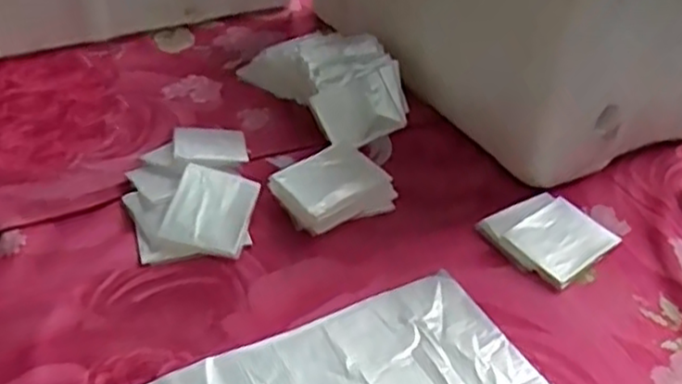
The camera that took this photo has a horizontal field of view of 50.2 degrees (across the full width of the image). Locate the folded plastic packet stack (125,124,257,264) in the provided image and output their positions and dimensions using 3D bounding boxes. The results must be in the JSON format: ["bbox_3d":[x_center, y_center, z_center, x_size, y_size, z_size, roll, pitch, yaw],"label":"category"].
[{"bbox_3d":[-0.131,-0.006,0.637,0.105,0.032,0.157,-3,39,-8],"label":"folded plastic packet stack"}]

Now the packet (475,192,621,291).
[{"bbox_3d":[0.176,0.036,0.614,0.080,0.019,0.086,-26,47,-32],"label":"packet"}]

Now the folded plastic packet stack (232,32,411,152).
[{"bbox_3d":[-0.012,-0.120,0.774,0.113,0.056,0.188,-23,45,-29],"label":"folded plastic packet stack"}]

